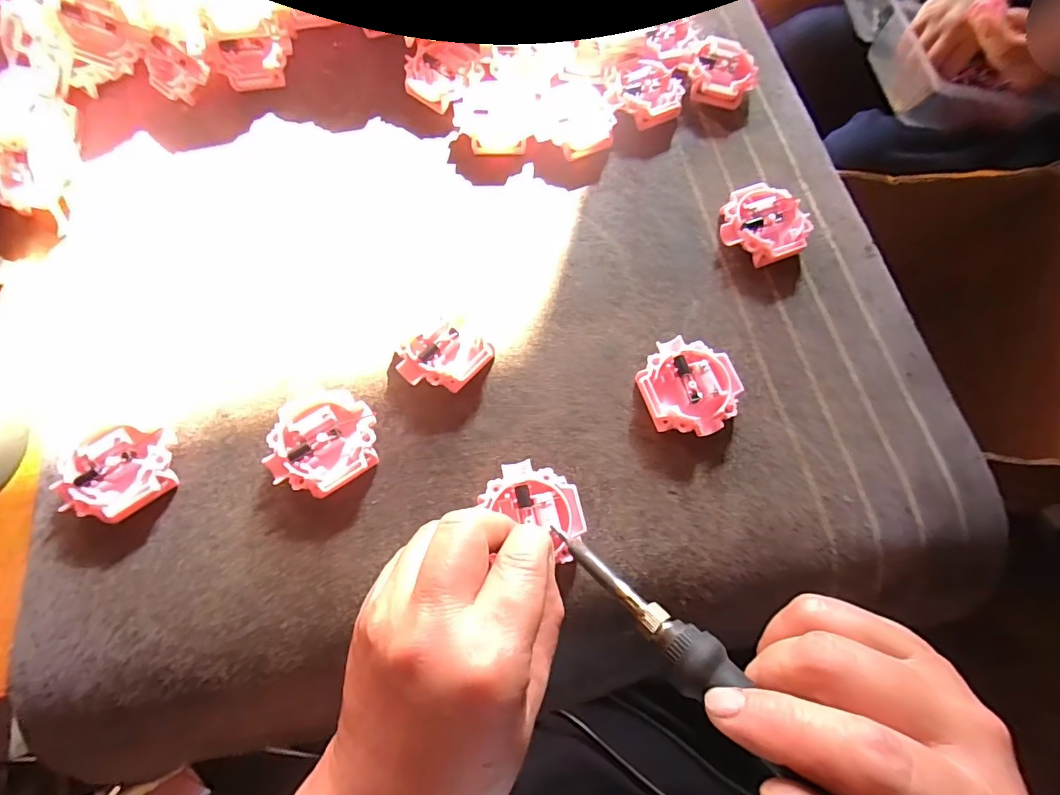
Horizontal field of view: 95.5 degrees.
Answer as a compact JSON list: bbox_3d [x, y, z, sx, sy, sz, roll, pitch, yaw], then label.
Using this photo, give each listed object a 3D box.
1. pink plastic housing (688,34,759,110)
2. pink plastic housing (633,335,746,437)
[{"bbox_3d":[0.139,-0.234,0.346,0.046,0.017,0.049,0,71,-1],"label":"pink plastic housing"},{"bbox_3d":[0.088,-0.006,0.267,0.051,0.014,0.054,0,71,-1],"label":"pink plastic housing"}]

